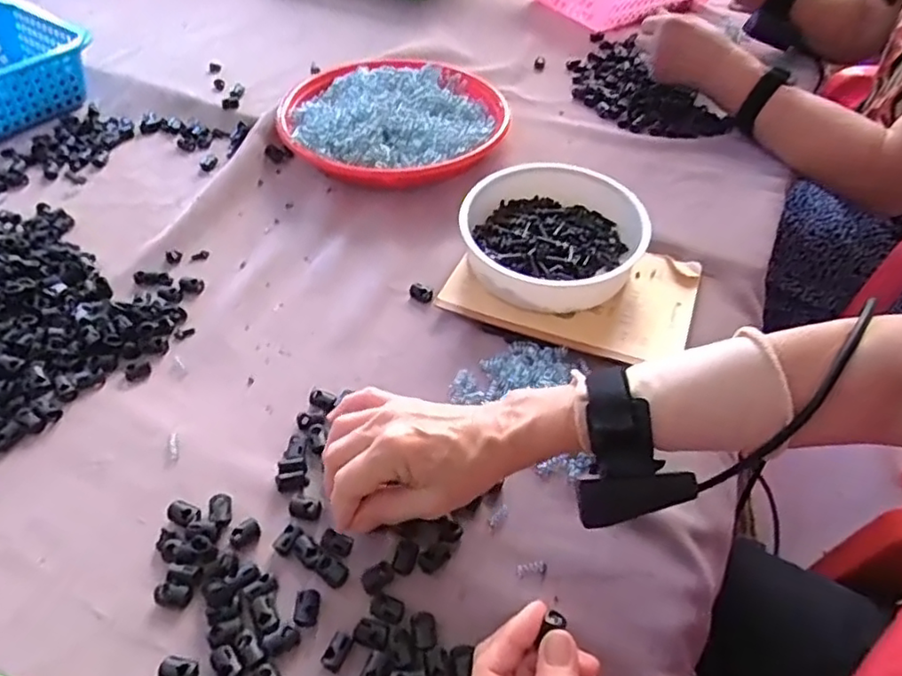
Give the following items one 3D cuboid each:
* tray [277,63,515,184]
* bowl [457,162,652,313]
[{"bbox_3d":[-0.064,-0.246,0.710,0.242,0.049,0.247,20,50,16],"label":"tray"},{"bbox_3d":[0.088,-0.093,0.571,0.163,0.049,0.163,1,47,-1],"label":"bowl"}]

